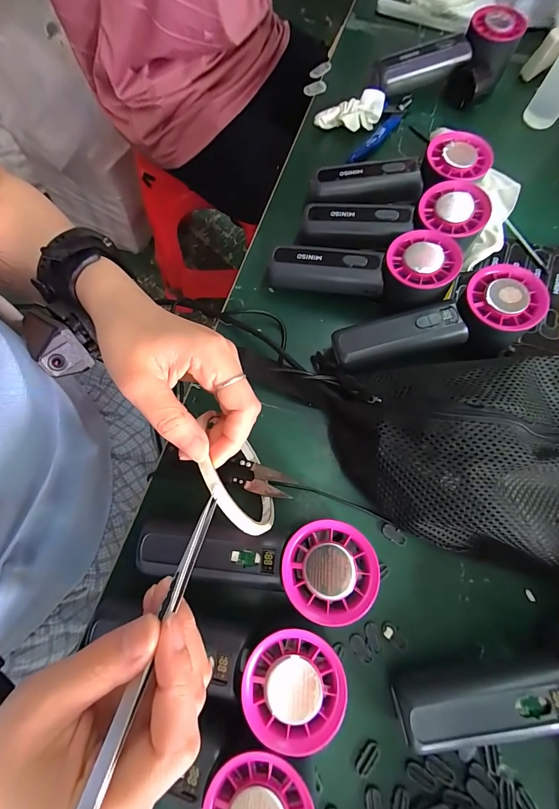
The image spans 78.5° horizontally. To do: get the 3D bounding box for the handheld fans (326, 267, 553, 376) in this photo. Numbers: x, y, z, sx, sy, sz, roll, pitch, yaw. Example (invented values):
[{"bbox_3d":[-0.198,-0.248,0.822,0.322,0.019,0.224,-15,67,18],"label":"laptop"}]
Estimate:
[{"bbox_3d":[0.125,-0.059,0.274,0.158,0.047,0.061,-19,75,-7],"label":"handheld fans"}]

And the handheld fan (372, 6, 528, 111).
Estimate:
[{"bbox_3d":[0.187,-0.375,0.383,0.160,0.046,0.072,-18,74,-7],"label":"handheld fan"}]

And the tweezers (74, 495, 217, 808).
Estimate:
[{"bbox_3d":[-0.052,0.102,0.144,0.007,0.007,0.134,16,56,4],"label":"tweezers"}]

